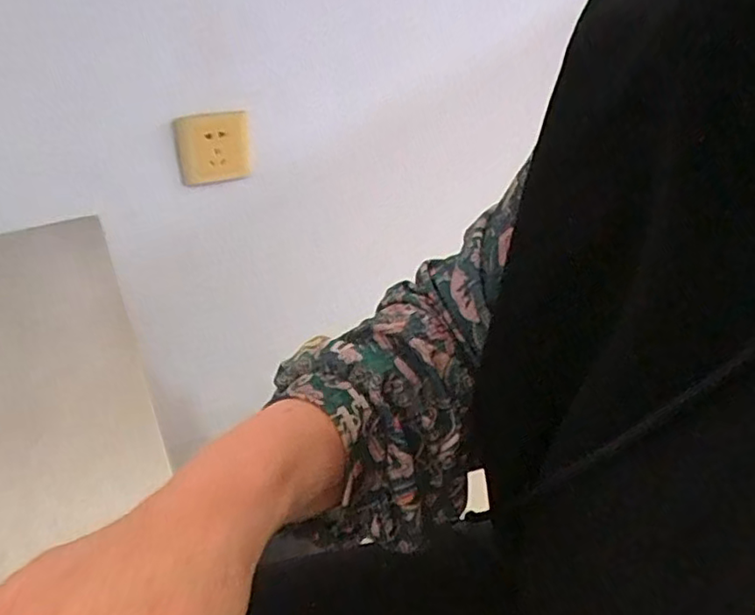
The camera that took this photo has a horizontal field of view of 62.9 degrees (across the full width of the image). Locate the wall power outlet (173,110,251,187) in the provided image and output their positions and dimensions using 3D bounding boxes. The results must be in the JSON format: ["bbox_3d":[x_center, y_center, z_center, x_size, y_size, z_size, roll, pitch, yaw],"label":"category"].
[{"bbox_3d":[-0.204,-0.199,0.773,0.095,0.094,0.015,-23,49,-26],"label":"wall power outlet"}]

